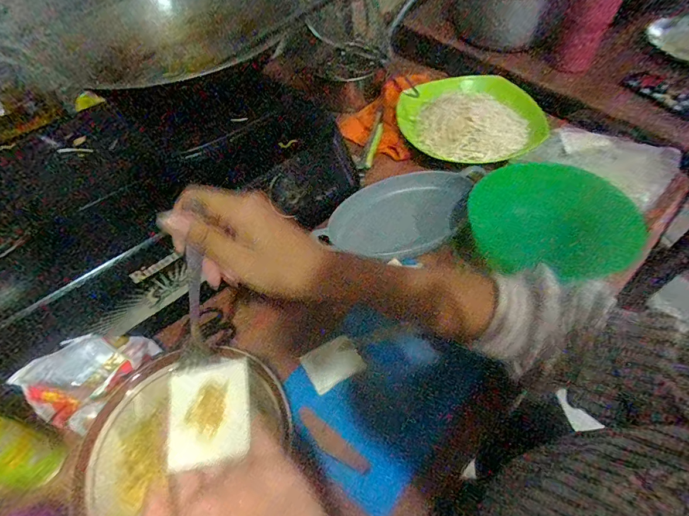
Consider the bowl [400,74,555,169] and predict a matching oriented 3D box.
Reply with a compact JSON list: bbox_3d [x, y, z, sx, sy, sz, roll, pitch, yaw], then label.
[{"bbox_3d":[0.199,-0.221,0.619,0.189,0.046,0.205,-2,54,3],"label":"bowl"}]

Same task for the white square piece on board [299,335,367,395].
[{"bbox_3d":[-0.013,0.107,0.398,0.055,0.006,0.046,-29,53,-11],"label":"white square piece on board"}]

